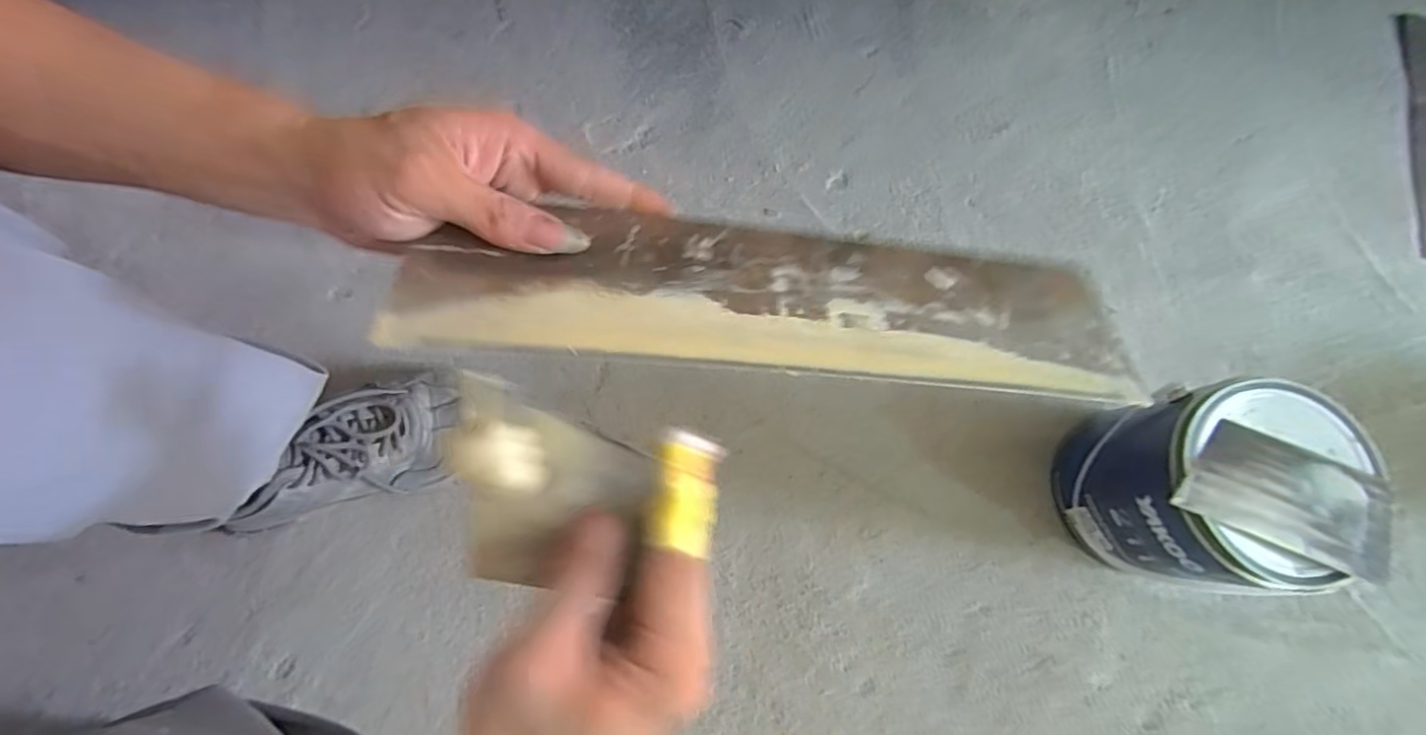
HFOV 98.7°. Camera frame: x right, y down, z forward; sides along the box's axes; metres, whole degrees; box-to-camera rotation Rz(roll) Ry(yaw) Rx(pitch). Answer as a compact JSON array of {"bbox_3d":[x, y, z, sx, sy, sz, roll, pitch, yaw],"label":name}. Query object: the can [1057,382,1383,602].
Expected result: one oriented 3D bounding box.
[{"bbox_3d":[0.383,0.094,0.504,0.138,0.159,0.146,0,75,-1],"label":"can"}]

